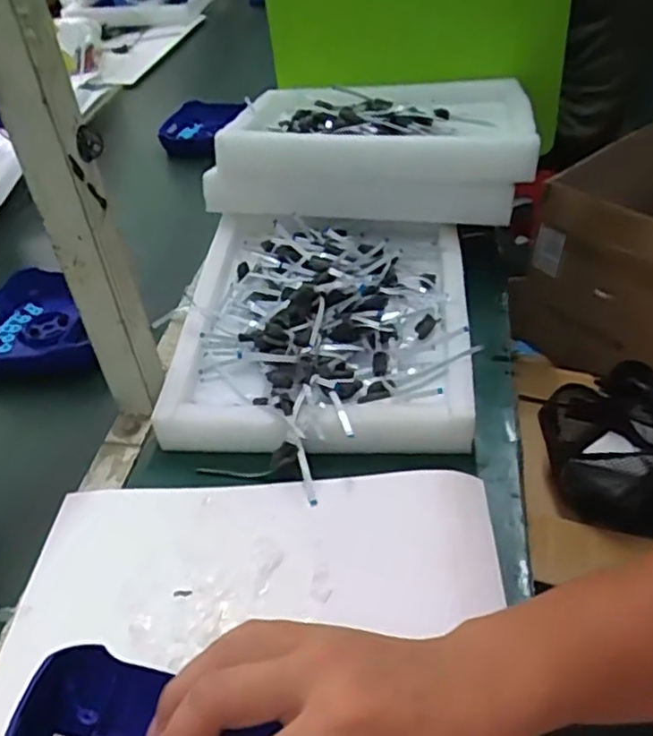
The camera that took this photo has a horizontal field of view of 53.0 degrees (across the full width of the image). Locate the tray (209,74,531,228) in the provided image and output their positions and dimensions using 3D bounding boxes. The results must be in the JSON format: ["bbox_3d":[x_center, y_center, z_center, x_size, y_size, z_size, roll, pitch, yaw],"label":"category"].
[{"bbox_3d":[0.053,-0.286,0.820,0.356,0.101,0.255,-1,42,6],"label":"tray"}]

